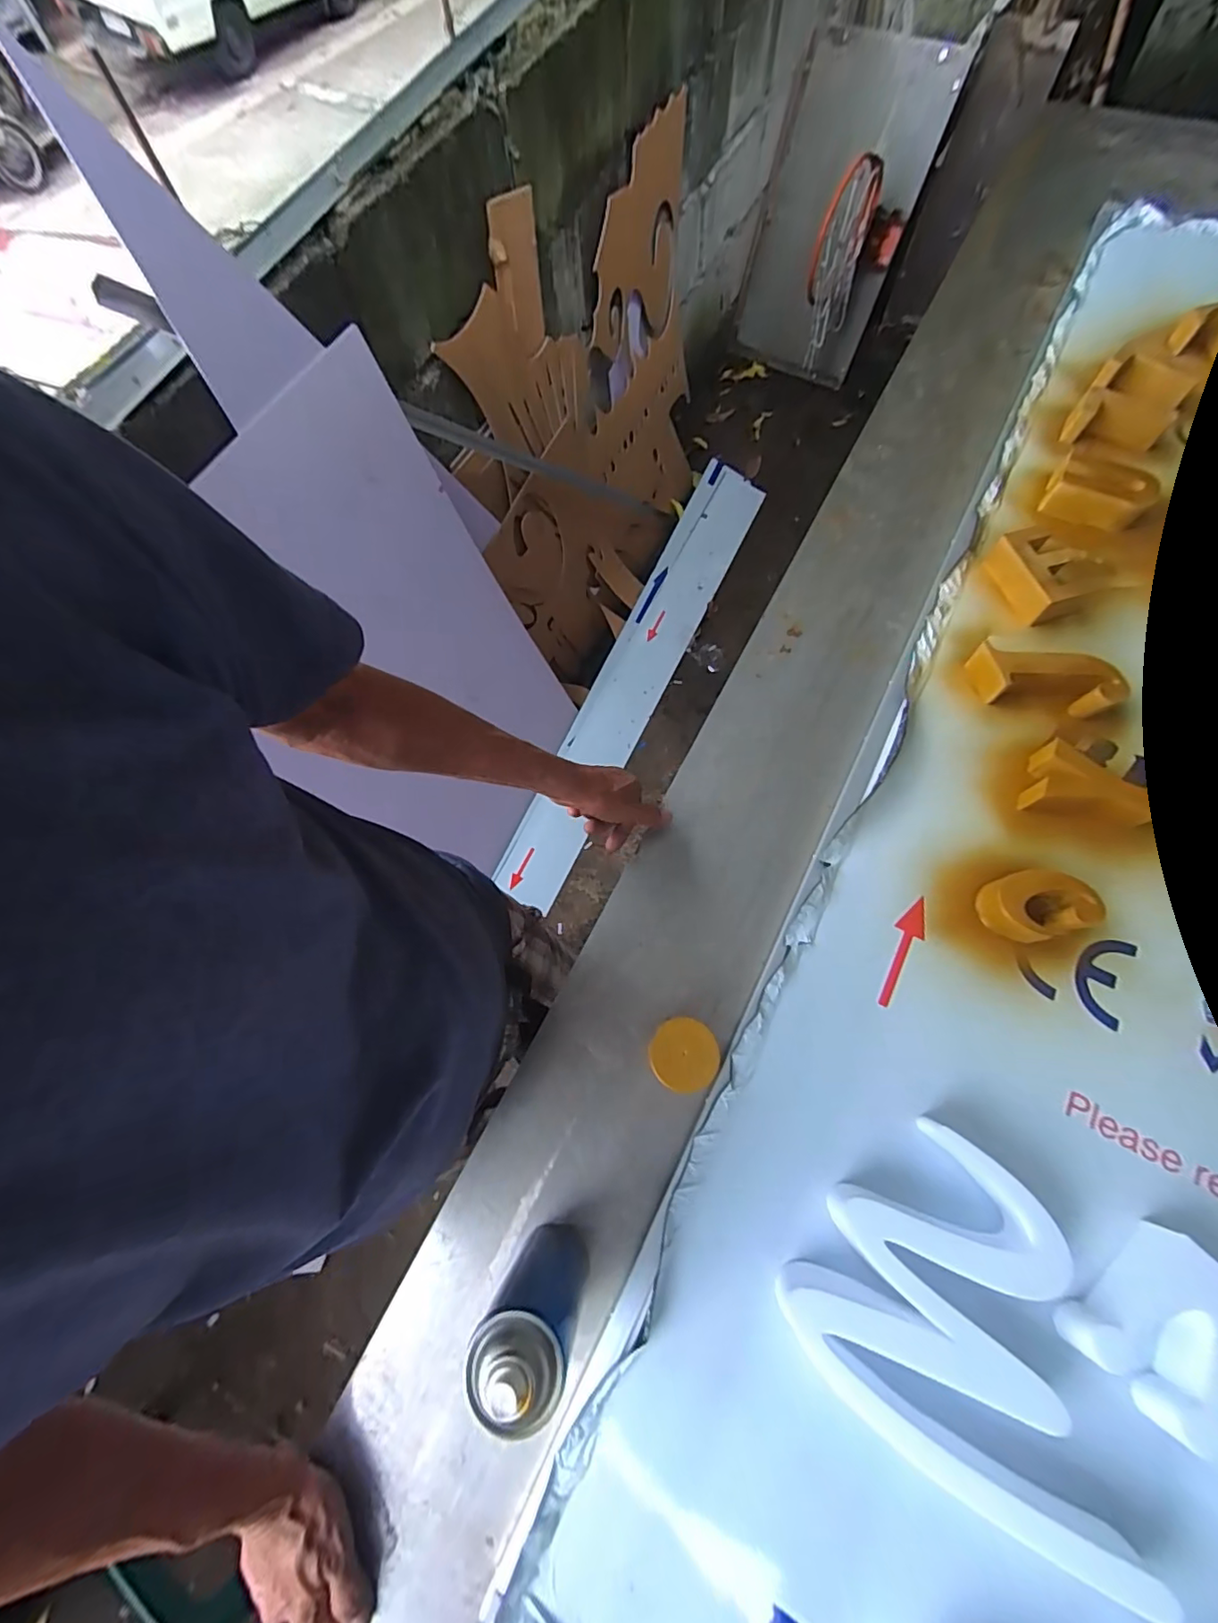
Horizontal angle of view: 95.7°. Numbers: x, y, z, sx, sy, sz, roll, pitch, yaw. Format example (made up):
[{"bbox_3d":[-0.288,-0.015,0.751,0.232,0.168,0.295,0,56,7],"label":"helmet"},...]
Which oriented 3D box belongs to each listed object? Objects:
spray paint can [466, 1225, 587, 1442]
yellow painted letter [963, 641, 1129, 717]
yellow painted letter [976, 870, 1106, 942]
[{"bbox_3d":[-0.058,0.370,0.405,0.071,0.180,0.068,14,72,8],"label":"spray paint can"},{"bbox_3d":[0.481,-0.146,0.612,0.146,0.046,0.058,16,72,8],"label":"yellow painted letter"},{"bbox_3d":[0.411,0.090,0.532,0.085,0.047,0.066,-14,71,-2],"label":"yellow painted letter"}]

